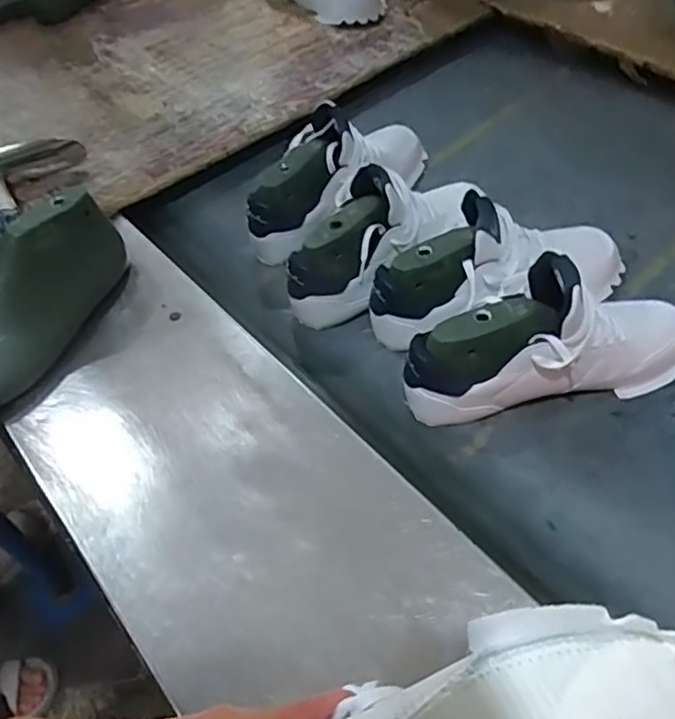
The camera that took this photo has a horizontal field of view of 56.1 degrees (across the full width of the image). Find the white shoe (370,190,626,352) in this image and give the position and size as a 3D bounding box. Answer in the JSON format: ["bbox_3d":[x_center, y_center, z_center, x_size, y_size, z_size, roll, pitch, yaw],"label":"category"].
[{"bbox_3d":[0.170,-0.101,0.650,0.291,0.118,0.086,-17,55,-11],"label":"white shoe"}]

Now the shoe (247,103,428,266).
[{"bbox_3d":[0.002,-0.239,0.777,0.098,0.125,0.270,33,60,23],"label":"shoe"}]

